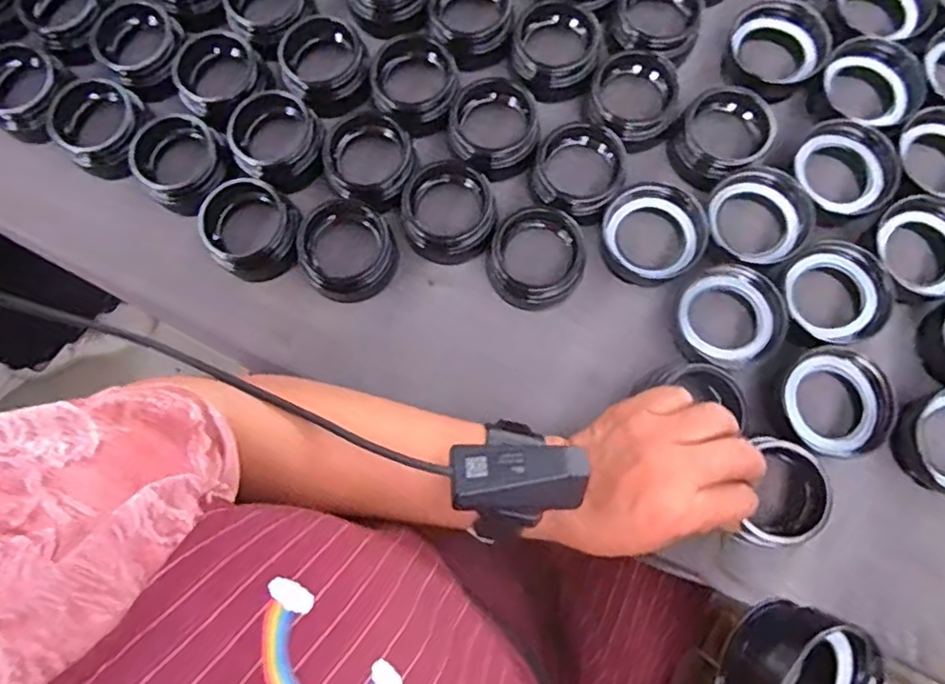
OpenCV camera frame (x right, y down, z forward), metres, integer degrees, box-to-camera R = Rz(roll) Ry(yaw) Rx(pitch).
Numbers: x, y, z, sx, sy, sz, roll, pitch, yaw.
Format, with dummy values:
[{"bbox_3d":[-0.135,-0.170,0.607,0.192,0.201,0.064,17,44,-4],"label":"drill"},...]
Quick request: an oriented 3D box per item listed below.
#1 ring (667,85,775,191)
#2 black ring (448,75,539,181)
[{"bbox_3d":[0.176,-0.146,0.437,0.057,0.031,0.057,0,77,2],"label":"ring"},{"bbox_3d":[0.015,-0.152,0.444,0.063,0.036,0.059,0,77,2],"label":"black ring"}]

